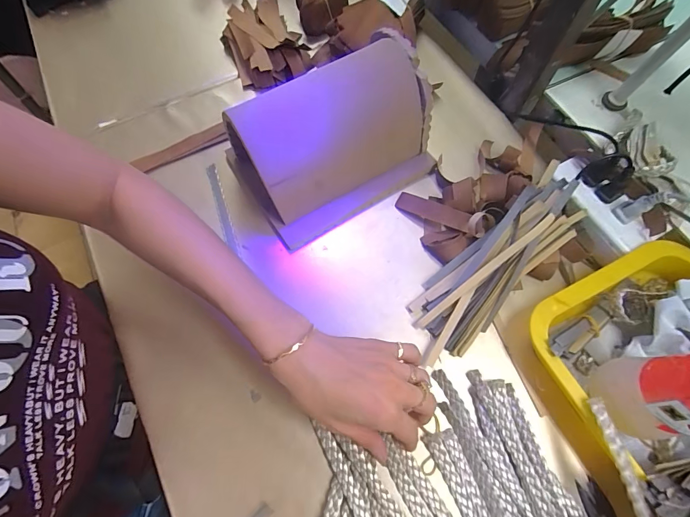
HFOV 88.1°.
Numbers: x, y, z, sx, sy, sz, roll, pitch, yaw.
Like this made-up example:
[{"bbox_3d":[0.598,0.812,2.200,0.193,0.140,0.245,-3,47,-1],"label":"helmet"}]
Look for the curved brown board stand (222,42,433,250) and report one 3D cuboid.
[{"bbox_3d":[-0.014,-0.126,0.388,0.204,0.107,0.137,-28,69,-9],"label":"curved brown board stand"}]

